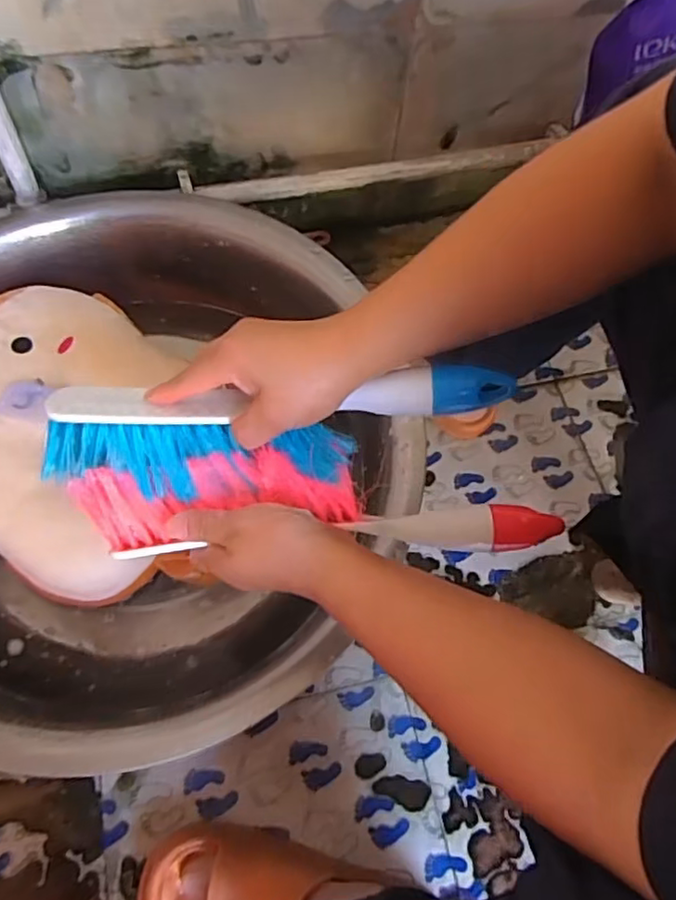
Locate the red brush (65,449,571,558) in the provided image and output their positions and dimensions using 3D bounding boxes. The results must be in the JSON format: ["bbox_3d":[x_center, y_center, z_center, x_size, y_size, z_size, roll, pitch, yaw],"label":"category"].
[{"bbox_3d":[-0.014,0.040,0.403,0.315,0.041,0.060,5,63,-2],"label":"red brush"}]

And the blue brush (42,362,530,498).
[{"bbox_3d":[-0.046,-0.010,0.404,0.302,0.064,0.069,-5,63,7],"label":"blue brush"}]

